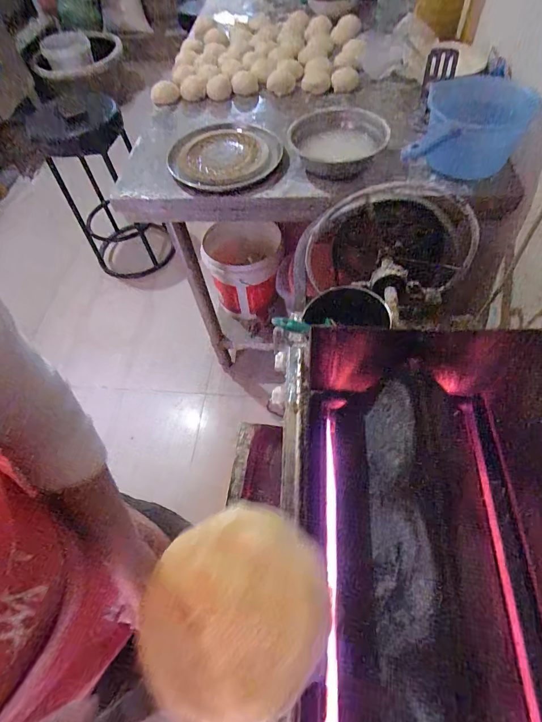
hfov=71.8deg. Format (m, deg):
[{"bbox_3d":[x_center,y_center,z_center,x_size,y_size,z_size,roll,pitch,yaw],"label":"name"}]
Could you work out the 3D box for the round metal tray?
[{"bbox_3d":[-0.096,-0.431,0.783,0.234,0.030,0.234,-2,59,3],"label":"round metal tray"}]

